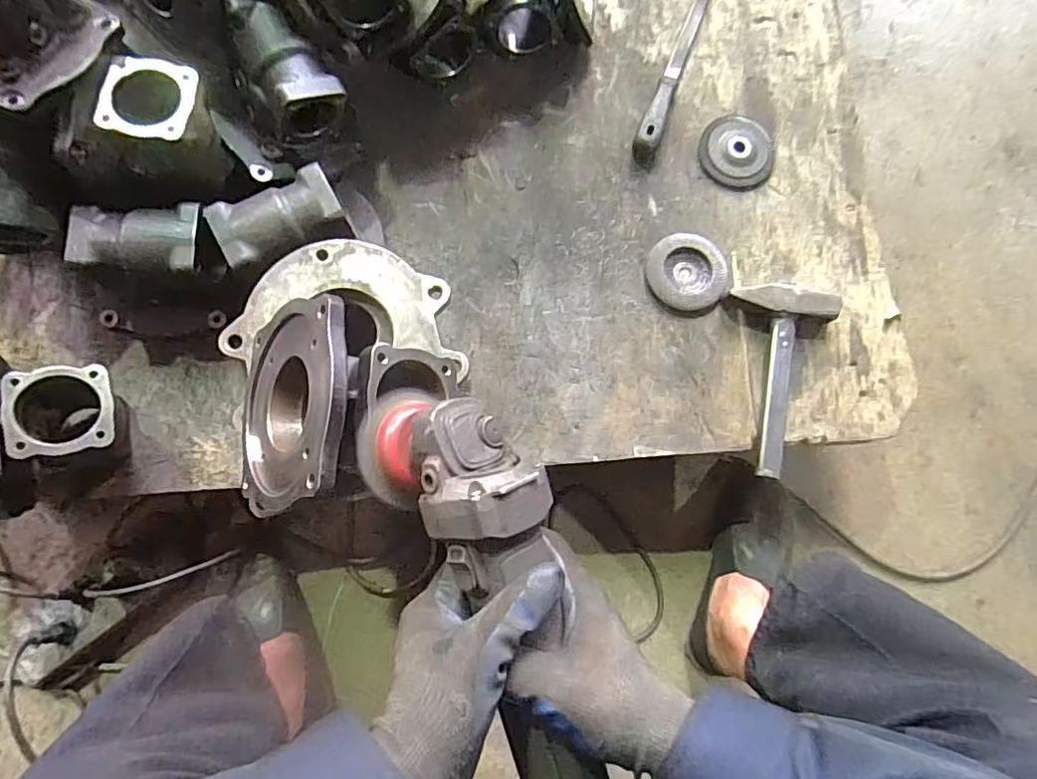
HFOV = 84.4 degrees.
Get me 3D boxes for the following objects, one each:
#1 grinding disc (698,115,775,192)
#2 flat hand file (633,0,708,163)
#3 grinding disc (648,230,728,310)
[{"bbox_3d":[0.271,-0.293,0.708,0.089,0.014,0.095,1,81,-4],"label":"grinding disc"},{"bbox_3d":[0.195,-0.406,0.716,0.030,0.029,0.258,20,80,0],"label":"flat hand file"},{"bbox_3d":[0.200,-0.140,0.677,0.091,0.013,0.092,1,81,-4],"label":"grinding disc"}]

